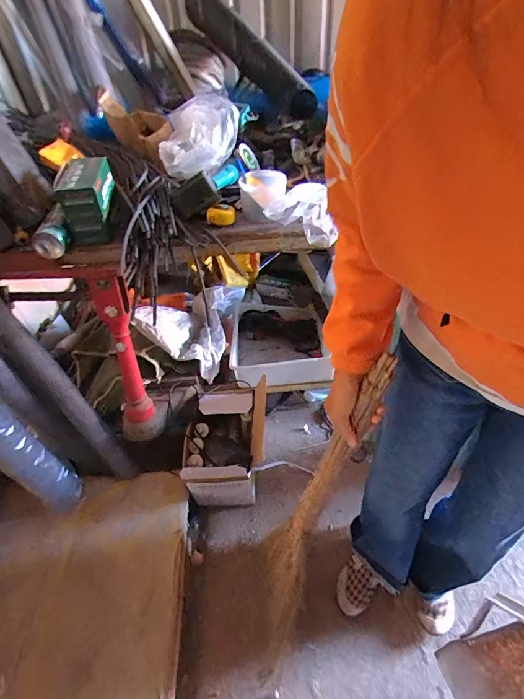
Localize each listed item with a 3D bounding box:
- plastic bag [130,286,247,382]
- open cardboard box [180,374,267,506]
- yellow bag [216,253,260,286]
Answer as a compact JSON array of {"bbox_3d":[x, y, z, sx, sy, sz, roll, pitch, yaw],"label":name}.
[{"bbox_3d":[-0.226,-0.134,1.471,0.274,0.219,0.645,9,29,14],"label":"plastic bag"},{"bbox_3d":[-0.100,0.309,1.186,0.255,0.273,0.350,0,44,5],"label":"open cardboard box"},{"bbox_3d":[-0.095,-0.407,1.878,0.250,0.192,0.085,-29,49,-23],"label":"yellow bag"}]

